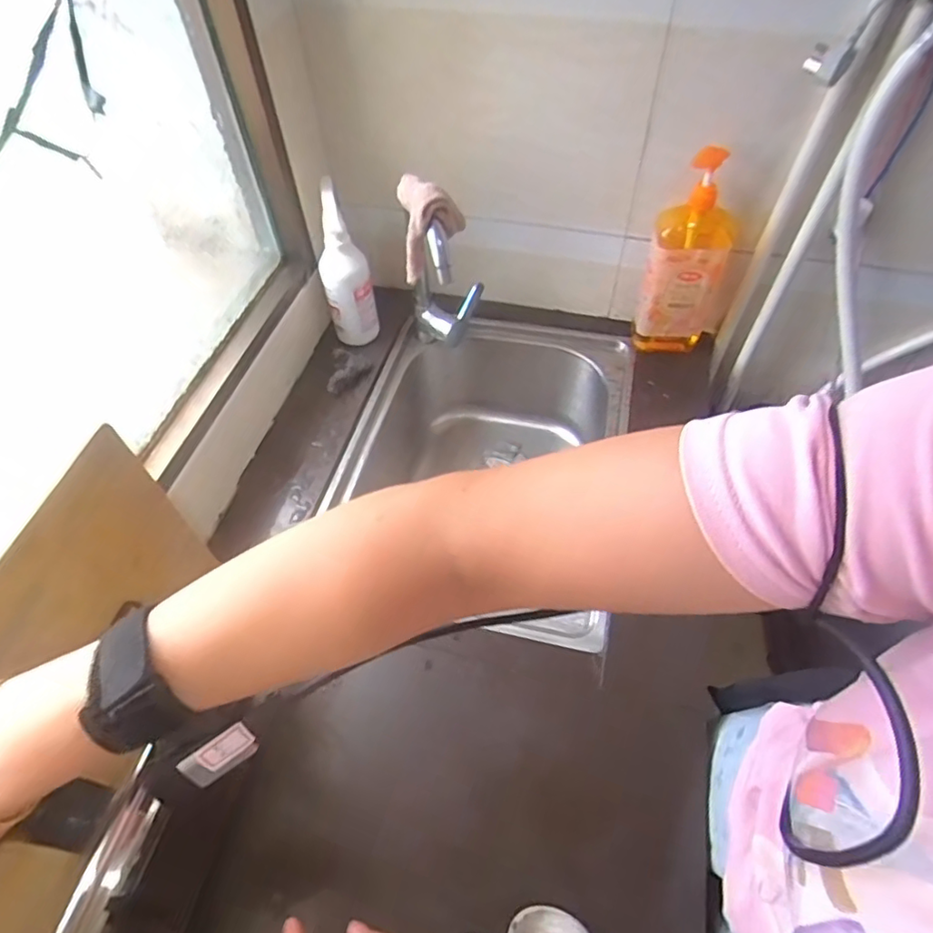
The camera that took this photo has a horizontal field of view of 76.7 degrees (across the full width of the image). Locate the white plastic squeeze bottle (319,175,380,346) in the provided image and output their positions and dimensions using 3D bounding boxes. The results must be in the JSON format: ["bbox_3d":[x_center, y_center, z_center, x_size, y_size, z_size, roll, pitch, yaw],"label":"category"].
[{"bbox_3d":[-0.181,-0.293,0.876,0.071,0.223,0.072,-14,54,-8],"label":"white plastic squeeze bottle"}]

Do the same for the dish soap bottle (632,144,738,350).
[{"bbox_3d":[0.323,-0.298,0.847,0.121,0.287,0.095,18,56,15],"label":"dish soap bottle"}]

